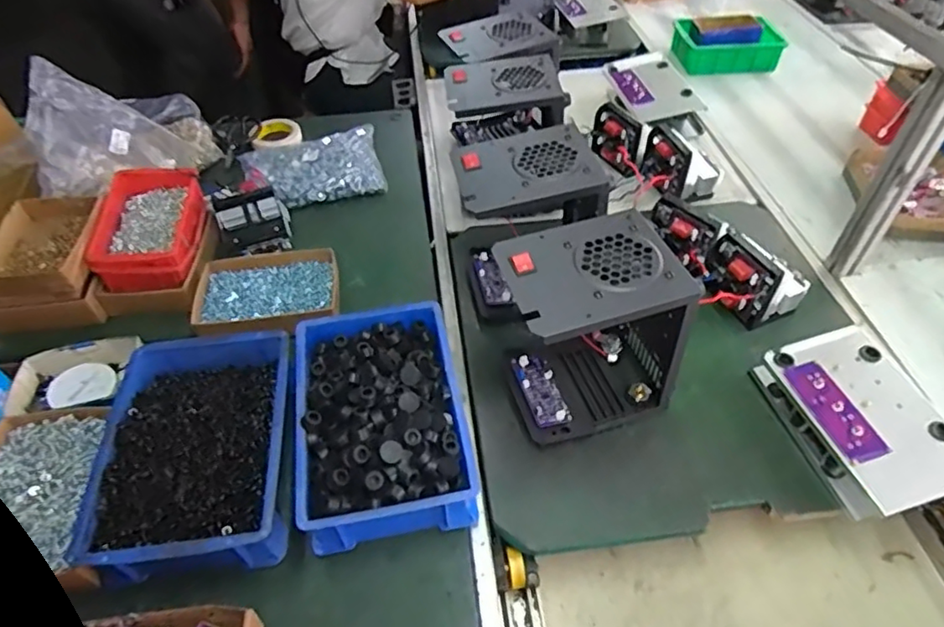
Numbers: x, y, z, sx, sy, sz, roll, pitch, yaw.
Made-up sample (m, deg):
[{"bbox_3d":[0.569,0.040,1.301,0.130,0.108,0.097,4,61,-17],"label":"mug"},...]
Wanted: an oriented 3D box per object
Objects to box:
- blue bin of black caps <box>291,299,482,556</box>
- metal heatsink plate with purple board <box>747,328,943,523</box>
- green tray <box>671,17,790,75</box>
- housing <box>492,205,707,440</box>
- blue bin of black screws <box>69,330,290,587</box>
[{"bbox_3d":[-0.118,0.127,0.752,0.194,0.101,0.298,-9,48,-7],"label":"blue bin of black caps"},{"bbox_3d":[0.488,0.133,0.745,0.156,0.073,0.236,-14,49,-11],"label":"metal heatsink plate with purple board"},{"bbox_3d":[0.624,-0.670,1.469,0.228,0.082,0.162,-1,47,0],"label":"green tray"},{"bbox_3d":[0.143,0.026,0.729,0.203,0.238,0.144,-13,48,-10],"label":"housing"},{"bbox_3d":[-0.341,0.152,0.732,0.221,0.086,0.312,-9,48,-6],"label":"blue bin of black screws"}]

